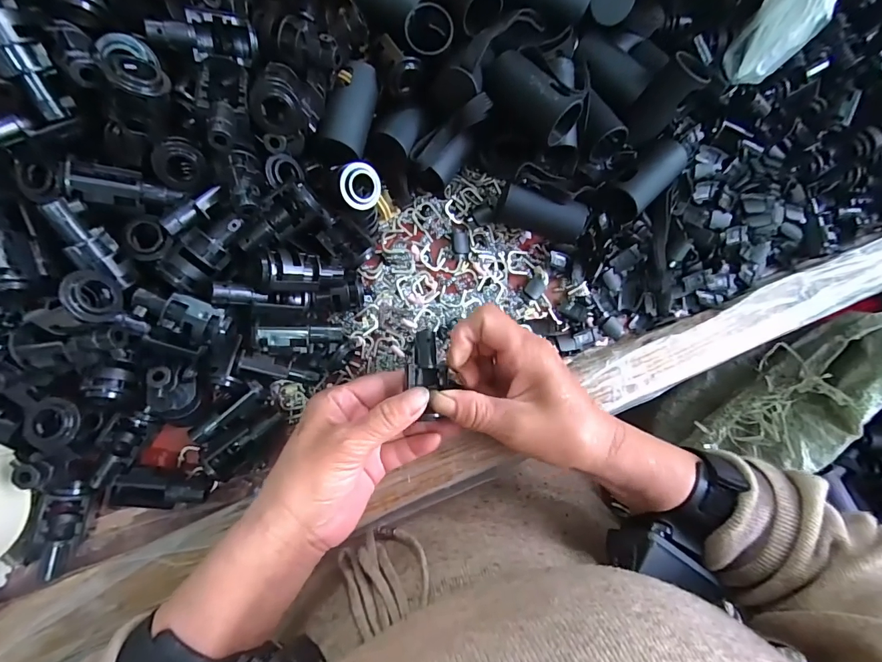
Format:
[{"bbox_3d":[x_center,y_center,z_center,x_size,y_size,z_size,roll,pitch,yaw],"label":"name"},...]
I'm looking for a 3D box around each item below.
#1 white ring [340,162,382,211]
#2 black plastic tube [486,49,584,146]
[{"bbox_3d":[-0.050,-0.089,0.254,0.026,0.007,0.027,0,103,-35],"label":"white ring"},{"bbox_3d":[0.059,-0.154,0.273,0.064,0.029,0.033,42,114,5],"label":"black plastic tube"}]

